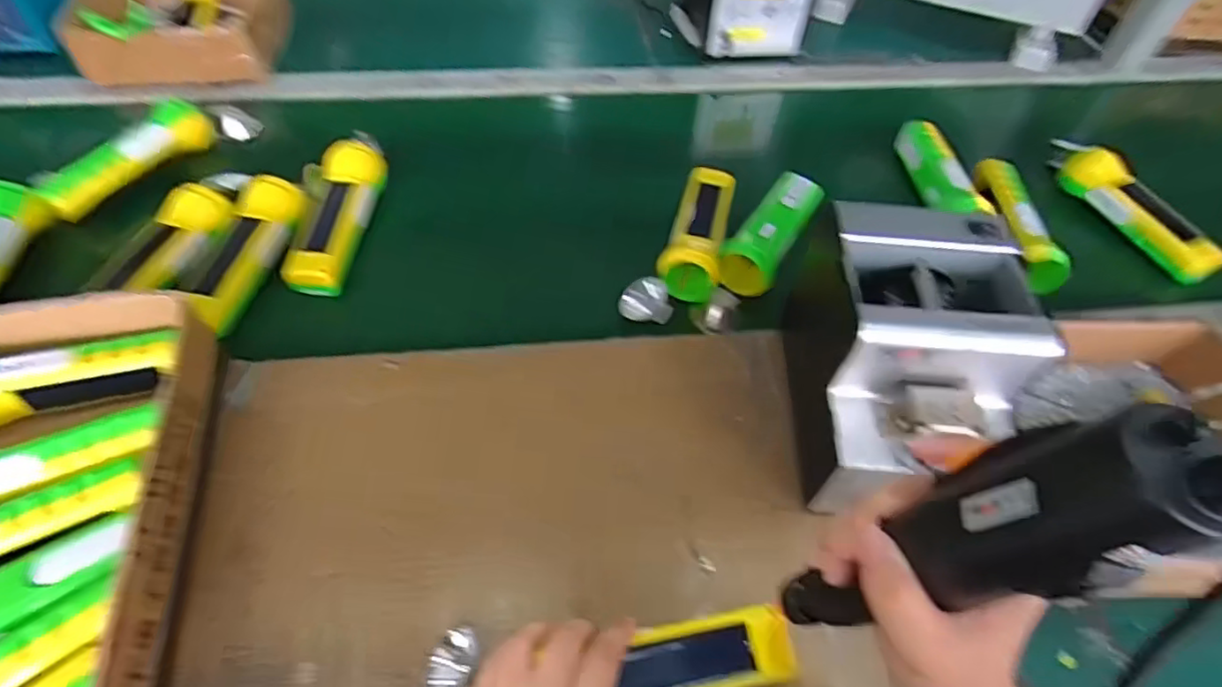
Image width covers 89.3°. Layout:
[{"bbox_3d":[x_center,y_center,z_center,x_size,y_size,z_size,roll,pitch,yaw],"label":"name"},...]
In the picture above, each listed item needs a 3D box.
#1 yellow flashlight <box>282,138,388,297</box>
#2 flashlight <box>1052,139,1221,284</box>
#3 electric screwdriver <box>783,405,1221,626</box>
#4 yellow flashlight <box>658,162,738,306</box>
[{"bbox_3d":[-0.264,-0.125,0.600,0.052,0.046,0.179,3,53,1],"label":"yellow flashlight"},{"bbox_3d":[0.529,-0.145,0.637,0.052,0.066,0.194,-11,54,-9],"label":"flashlight"},{"bbox_3d":[0.129,0.075,0.233,0.034,0.254,0.037,34,58,7],"label":"electric screwdriver"},{"bbox_3d":[0.087,-0.113,0.610,0.053,0.046,0.173,12,53,8],"label":"yellow flashlight"}]

